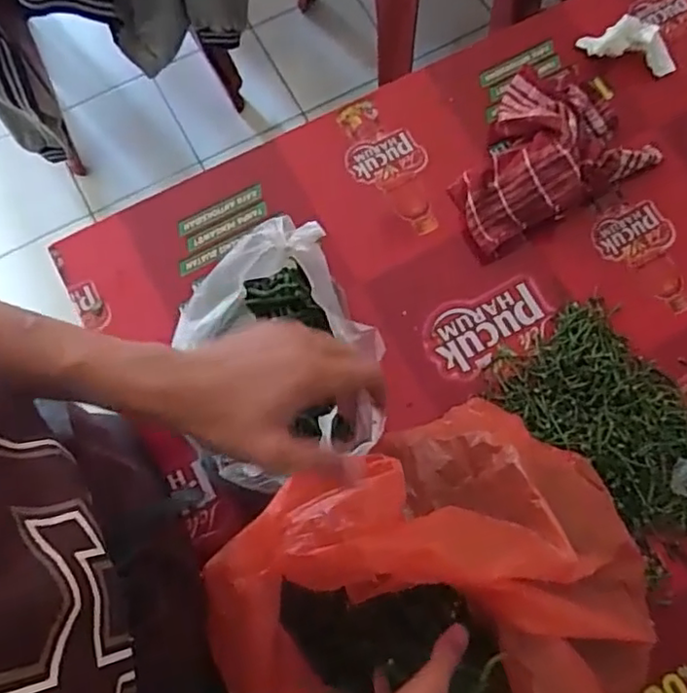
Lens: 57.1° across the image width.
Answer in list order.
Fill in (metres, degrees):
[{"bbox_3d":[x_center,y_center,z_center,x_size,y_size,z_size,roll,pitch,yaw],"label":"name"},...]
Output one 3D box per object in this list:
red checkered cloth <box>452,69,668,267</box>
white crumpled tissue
[{"bbox_3d":[0.237,-0.243,0.765,0.259,0.074,0.180,-34,79,-8],"label":"red checkered cloth"},{"bbox_3d":[0.370,-0.391,0.815,0.126,0.039,0.045,10,76,2],"label":"white crumpled tissue"}]

